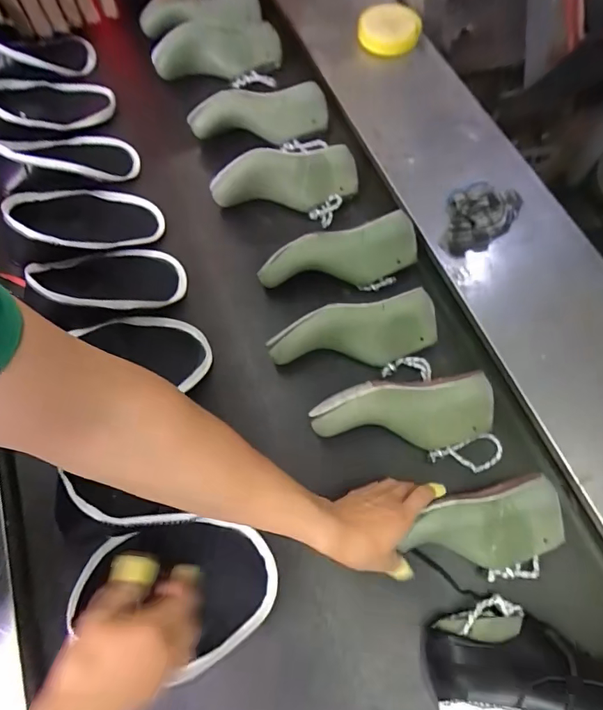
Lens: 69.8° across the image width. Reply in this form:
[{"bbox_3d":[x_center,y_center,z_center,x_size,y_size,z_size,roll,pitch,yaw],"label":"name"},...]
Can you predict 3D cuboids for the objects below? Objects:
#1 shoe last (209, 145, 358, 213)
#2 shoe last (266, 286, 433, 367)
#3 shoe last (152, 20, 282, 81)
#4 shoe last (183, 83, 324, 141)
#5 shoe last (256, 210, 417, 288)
[{"bbox_3d":[-0.030,-0.310,0.744,0.242,0.093,0.090,5,68,4],"label":"shoe last"},{"bbox_3d":[0.078,-0.025,0.618,0.247,0.074,0.071,-15,68,-4],"label":"shoe last"},{"bbox_3d":[-0.173,-0.609,0.858,0.248,0.081,0.098,10,68,21],"label":"shoe last"},{"bbox_3d":[-0.081,-0.437,0.788,0.246,0.076,0.065,2,68,3],"label":"shoe last"},{"bbox_3d":[0.053,-0.149,0.669,0.246,0.085,0.079,-11,68,-3],"label":"shoe last"}]

